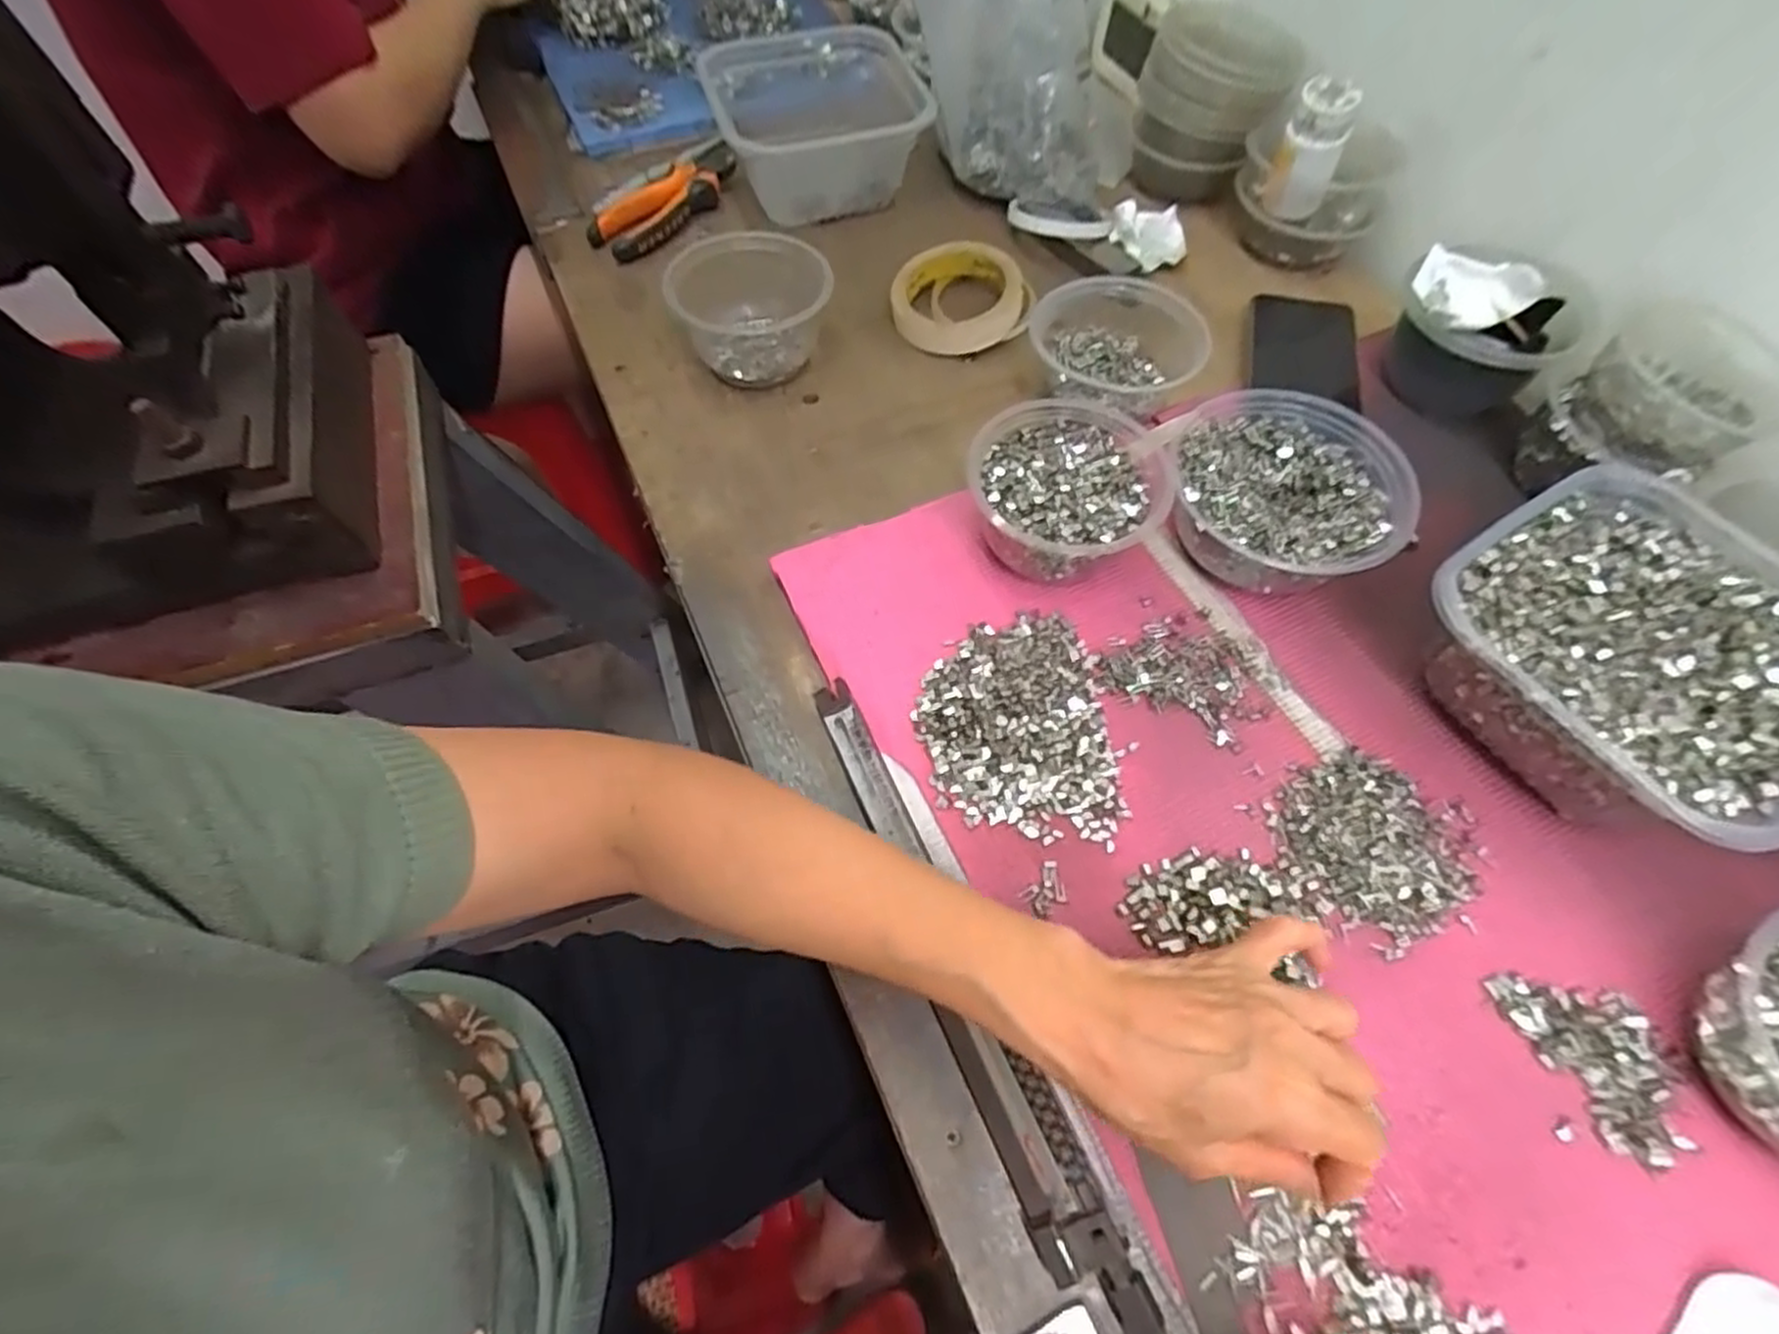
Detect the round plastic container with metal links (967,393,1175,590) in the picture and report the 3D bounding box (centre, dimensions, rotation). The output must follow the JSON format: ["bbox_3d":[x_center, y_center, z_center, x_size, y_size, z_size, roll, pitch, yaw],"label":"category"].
[{"bbox_3d":[0.105,-0.105,0.477,0.110,0.062,0.114,0,61,0],"label":"round plastic container with metal links"}]

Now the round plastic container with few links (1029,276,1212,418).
[{"bbox_3d":[0.156,-0.219,0.541,0.097,0.059,0.100,0,61,0],"label":"round plastic container with few links"}]

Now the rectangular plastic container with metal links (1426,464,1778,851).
[{"bbox_3d":[0.381,-0.002,0.410,0.176,0.078,0.170,-29,65,-16],"label":"rectangular plastic container with metal links"}]

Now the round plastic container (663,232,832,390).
[{"bbox_3d":[-0.101,-0.263,0.575,0.111,0.064,0.111,0,61,0],"label":"round plastic container"}]

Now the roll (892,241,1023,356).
[{"bbox_3d":[0.055,-0.288,0.609,0.104,0.034,0.092,4,61,2],"label":"roll"}]

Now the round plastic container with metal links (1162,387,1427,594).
[{"bbox_3d":[0.238,-0.105,0.478,0.134,0.060,0.135,0,61,0],"label":"round plastic container with metal links"}]

